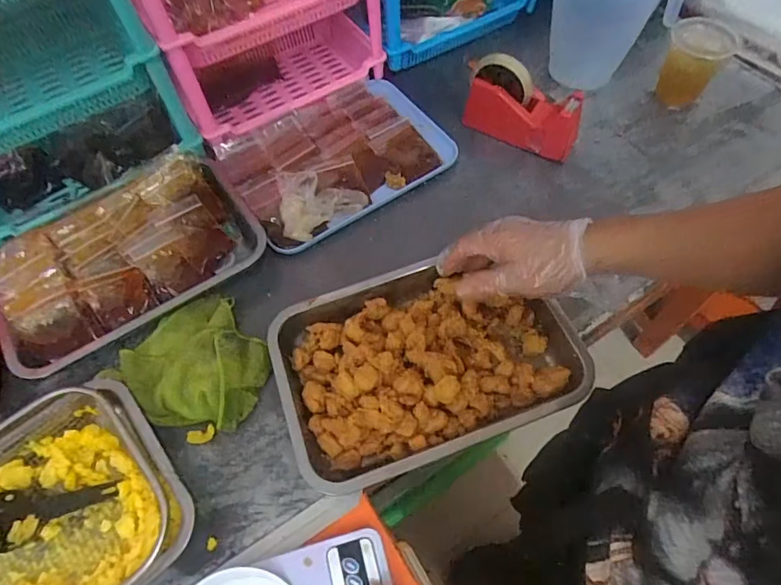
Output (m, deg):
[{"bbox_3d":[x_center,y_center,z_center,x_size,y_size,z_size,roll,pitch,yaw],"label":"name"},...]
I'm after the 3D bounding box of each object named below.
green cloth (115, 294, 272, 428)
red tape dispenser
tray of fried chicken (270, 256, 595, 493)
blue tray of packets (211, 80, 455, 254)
[{"bbox_3d":[-0.218,0.077,0.553,0.136,0.038,0.162,-36,63,-18],"label":"green cloth"},{"bbox_3d":[0.187,-0.261,0.694,0.154,0.101,0.054,19,61,14],"label":"red tape dispenser"},{"bbox_3d":[0.038,0.071,0.539,0.305,0.055,0.209,-17,58,-8],"label":"tray of fried chicken"},{"bbox_3d":[-0.077,-0.200,0.707,0.295,0.048,0.216,-32,62,-16],"label":"blue tray of packets"}]

